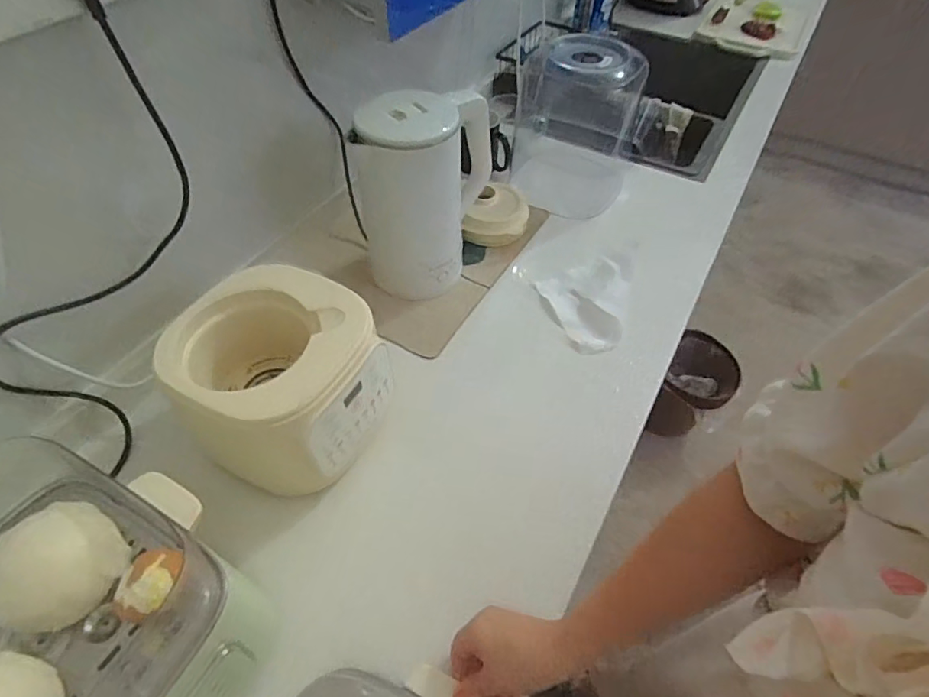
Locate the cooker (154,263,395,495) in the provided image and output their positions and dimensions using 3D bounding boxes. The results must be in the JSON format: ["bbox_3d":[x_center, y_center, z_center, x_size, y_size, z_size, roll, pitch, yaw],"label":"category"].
[{"bbox_3d":[-0.194,0.036,0.581,0.186,0.162,0.188,20,52,16],"label":"cooker"}]

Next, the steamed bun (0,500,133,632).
[{"bbox_3d":[-0.316,0.167,0.403,0.080,0.067,0.091,22,52,18],"label":"steamed bun"}]

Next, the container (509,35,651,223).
[{"bbox_3d":[0.200,-0.413,0.935,0.212,0.230,0.221,8,49,7],"label":"container"}]

